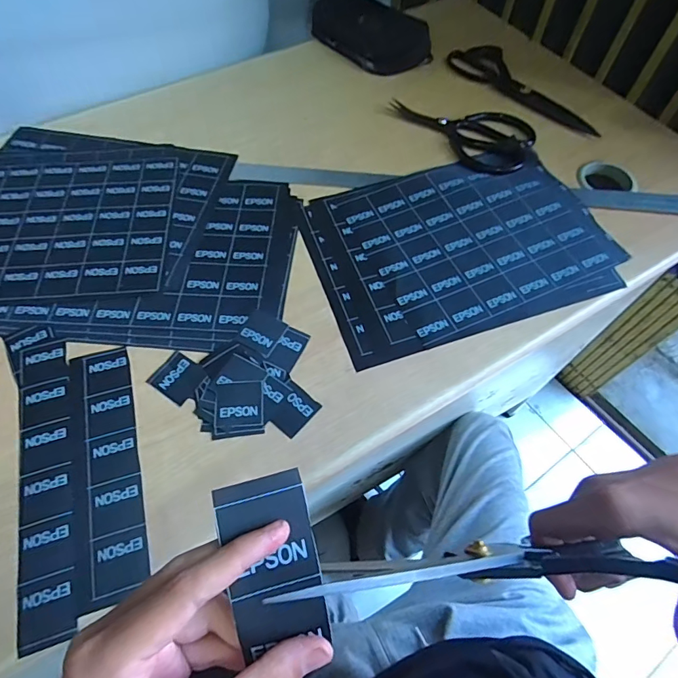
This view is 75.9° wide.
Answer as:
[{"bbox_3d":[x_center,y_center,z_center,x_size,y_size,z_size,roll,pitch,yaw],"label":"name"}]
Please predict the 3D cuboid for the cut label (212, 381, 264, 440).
[{"bbox_3d":[-0.087,0.060,0.378,0.042,0.004,0.048,-5,62,-4],"label":"cut label"}]

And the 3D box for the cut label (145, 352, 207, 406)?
[{"bbox_3d":[-0.144,0.035,0.394,0.045,0.004,0.040,31,66,15],"label":"cut label"}]

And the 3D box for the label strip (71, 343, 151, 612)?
[{"bbox_3d":[-0.192,0.100,0.356,0.052,0.004,0.206,-16,63,-9],"label":"label strip"}]

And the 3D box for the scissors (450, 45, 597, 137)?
[{"bbox_3d":[0.260,-0.357,0.607,0.241,0.012,0.071,41,69,19],"label":"scissors"}]

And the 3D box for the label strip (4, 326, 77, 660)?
[{"bbox_3d":[-0.242,0.101,0.357,0.046,0.005,0.261,-19,63,-11],"label":"label strip"}]

